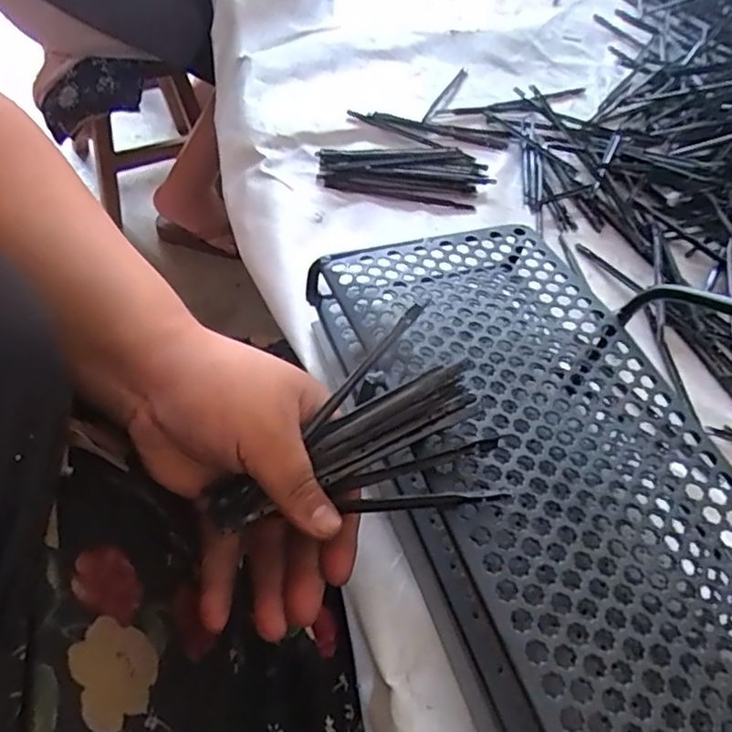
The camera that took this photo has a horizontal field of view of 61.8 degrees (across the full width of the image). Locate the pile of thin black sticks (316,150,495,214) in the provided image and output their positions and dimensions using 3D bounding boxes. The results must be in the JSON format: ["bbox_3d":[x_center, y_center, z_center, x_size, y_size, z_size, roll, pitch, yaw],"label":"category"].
[{"bbox_3d":[0.033,-0.174,0.551,0.150,0.010,0.076,9,53,1],"label":"pile of thin black sticks"}]

